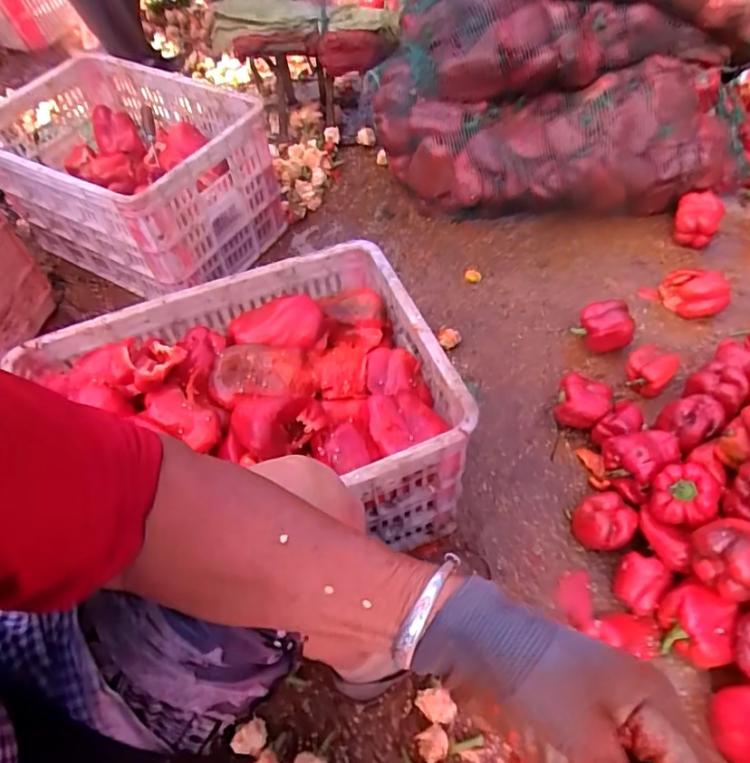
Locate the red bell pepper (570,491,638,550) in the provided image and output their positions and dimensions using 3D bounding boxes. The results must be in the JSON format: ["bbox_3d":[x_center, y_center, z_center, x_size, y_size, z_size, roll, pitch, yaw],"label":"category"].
[{"bbox_3d":[0.327,0.205,0.784,0.080,0.059,0.077,33,62,25],"label":"red bell pepper"}]

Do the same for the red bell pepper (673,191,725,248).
[{"bbox_3d":[0.669,-0.339,1.132,0.086,0.070,0.084,24,58,20],"label":"red bell pepper"}]

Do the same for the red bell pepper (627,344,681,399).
[{"bbox_3d":[0.468,-0.018,0.931,0.074,0.064,0.078,34,62,25],"label":"red bell pepper"}]

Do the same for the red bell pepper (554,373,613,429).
[{"bbox_3d":[0.336,0.040,0.889,0.080,0.076,0.078,21,57,18],"label":"red bell pepper"}]

